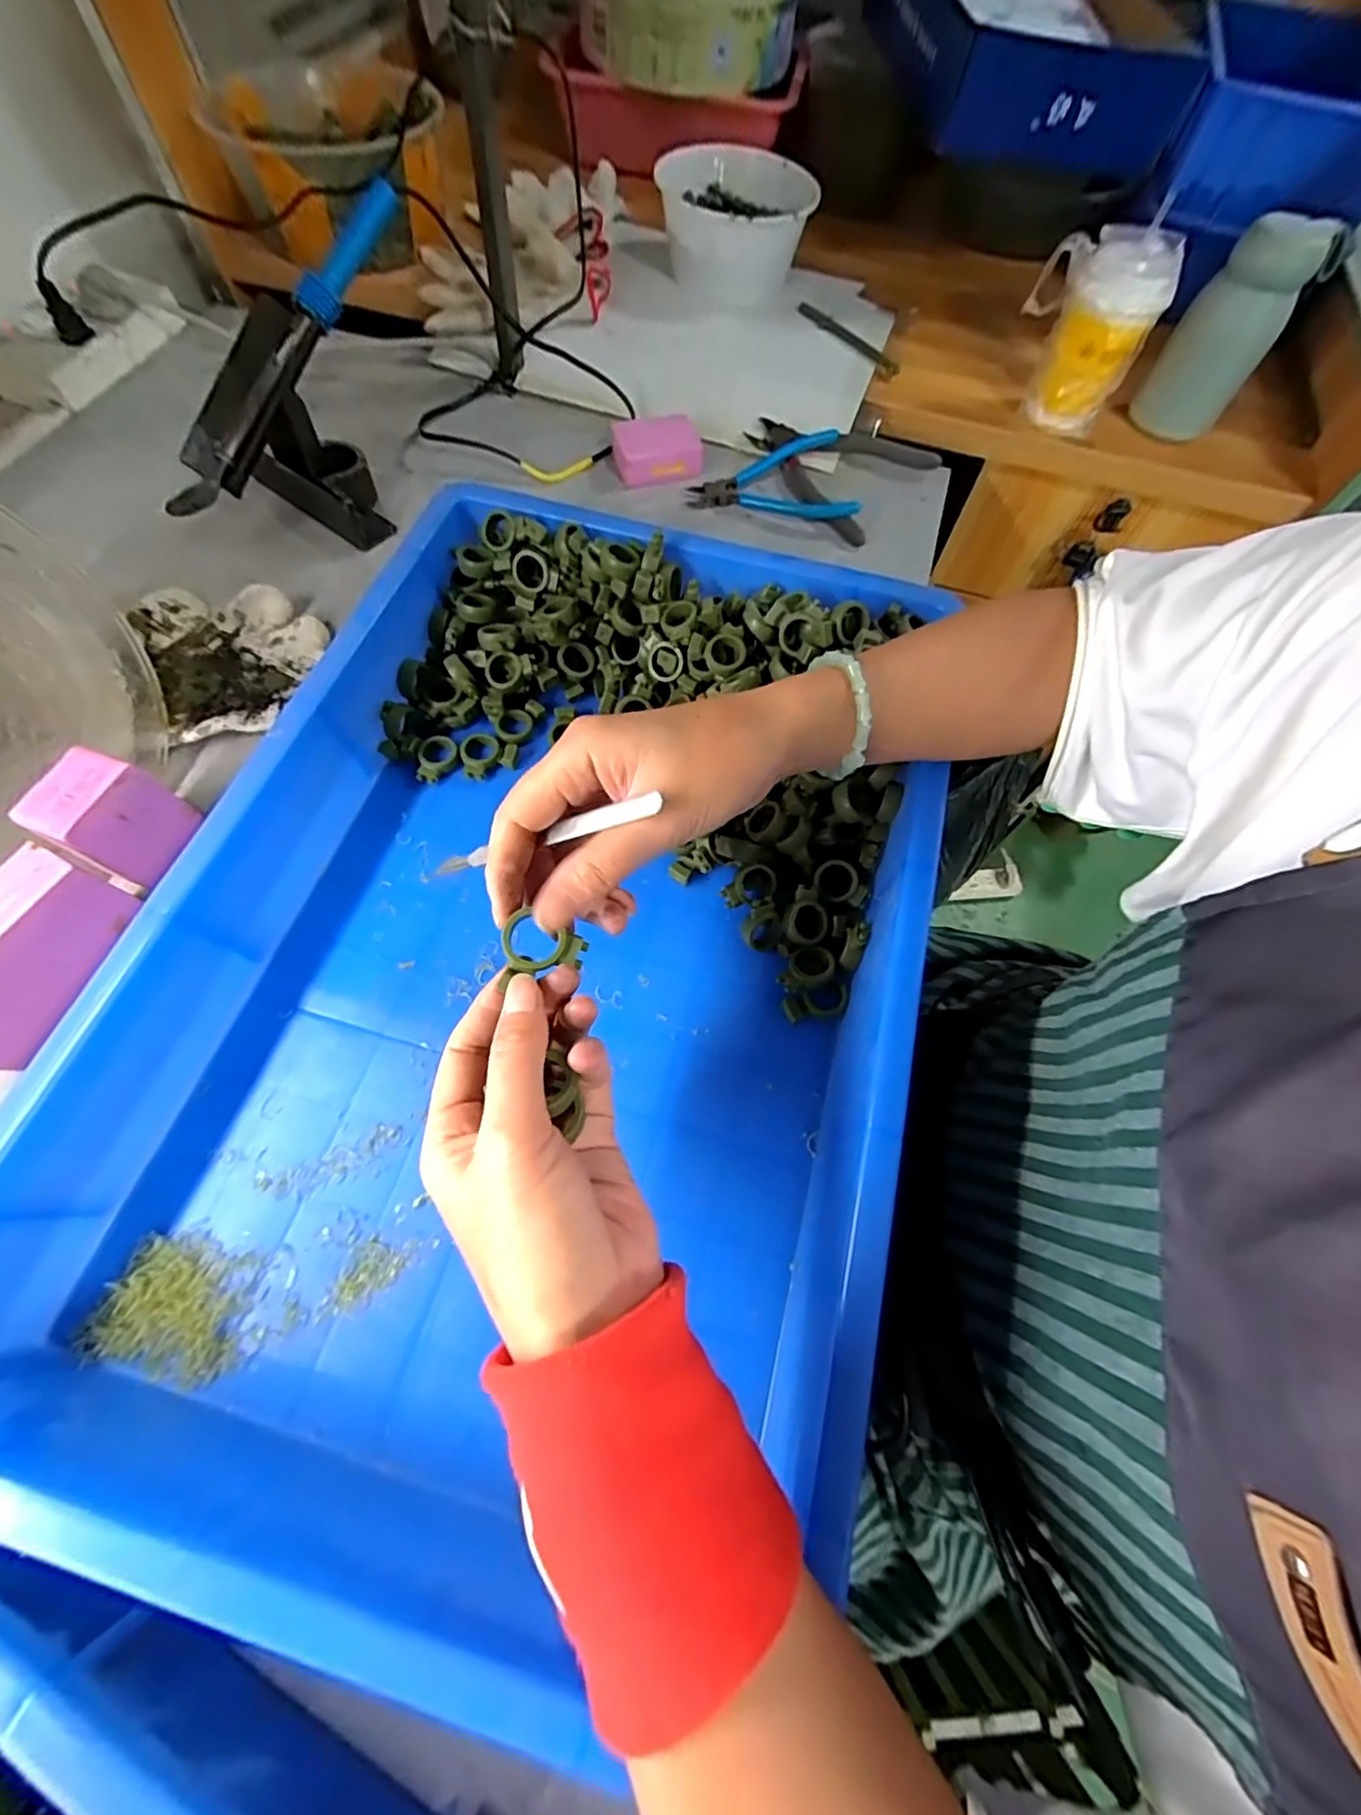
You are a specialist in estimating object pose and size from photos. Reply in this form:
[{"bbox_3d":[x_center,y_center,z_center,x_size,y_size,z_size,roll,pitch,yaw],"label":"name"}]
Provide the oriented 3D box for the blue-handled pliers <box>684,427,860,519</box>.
[{"bbox_3d":[0.081,-0.391,0.548,0.143,0.022,0.102,2,66,-1],"label":"blue-handled pliers"}]

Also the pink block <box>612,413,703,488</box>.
[{"bbox_3d":[-0.021,-0.414,0.549,0.079,0.032,0.054,-2,66,-4],"label":"pink block"}]

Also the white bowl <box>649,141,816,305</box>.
[{"bbox_3d":[0.054,-0.729,0.650,0.154,0.073,0.162,1,66,-3],"label":"white bowl"}]

